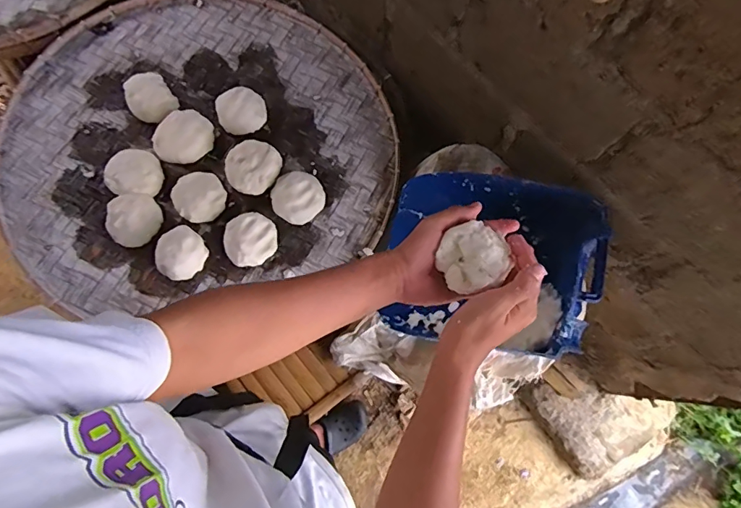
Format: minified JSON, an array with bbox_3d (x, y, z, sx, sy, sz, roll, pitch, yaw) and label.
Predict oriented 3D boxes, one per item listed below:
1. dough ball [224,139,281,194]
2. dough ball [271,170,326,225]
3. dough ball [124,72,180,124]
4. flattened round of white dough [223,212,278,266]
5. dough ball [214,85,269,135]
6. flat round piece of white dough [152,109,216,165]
[{"bbox_3d":[-0.223,-0.162,0.859,0.099,0.049,0.099,0,77,-1],"label":"dough ball"},{"bbox_3d":[-0.135,-0.107,0.853,0.095,0.058,0.093,0,77,-1],"label":"dough ball"},{"bbox_3d":[-0.431,-0.306,0.888,0.084,0.038,0.100,-36,80,-9],"label":"dough ball"},{"bbox_3d":[-0.216,-0.030,0.816,0.094,0.041,0.097,0,77,-1],"label":"flattened round of white dough"},{"bbox_3d":[-0.252,-0.280,0.901,0.091,0.042,0.087,0,77,-1],"label":"dough ball"},{"bbox_3d":[-0.356,-0.223,0.865,0.114,0.038,0.095,-36,80,-9],"label":"flat round piece of white dough"}]

